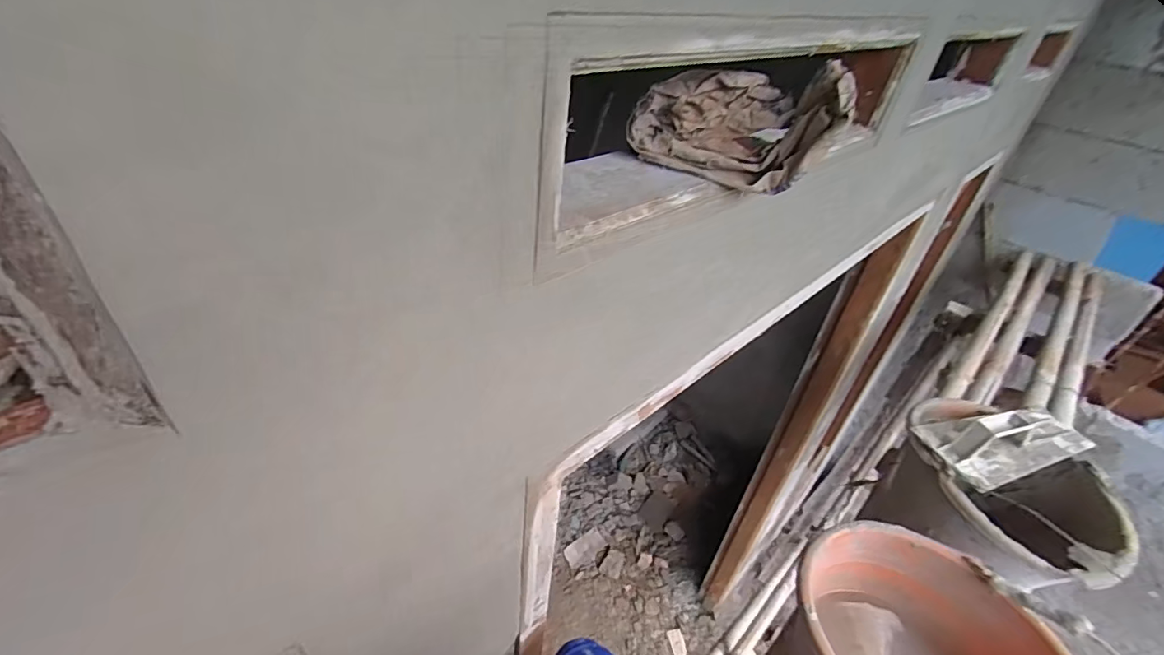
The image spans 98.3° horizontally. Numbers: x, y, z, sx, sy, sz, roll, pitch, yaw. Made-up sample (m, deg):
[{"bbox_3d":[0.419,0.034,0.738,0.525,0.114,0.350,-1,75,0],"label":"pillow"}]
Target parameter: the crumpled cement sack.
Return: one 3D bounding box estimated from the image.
[{"bbox_3d":[0.133,-0.185,0.446,0.171,0.090,0.079,9,36,2],"label":"crumpled cement sack"}]

